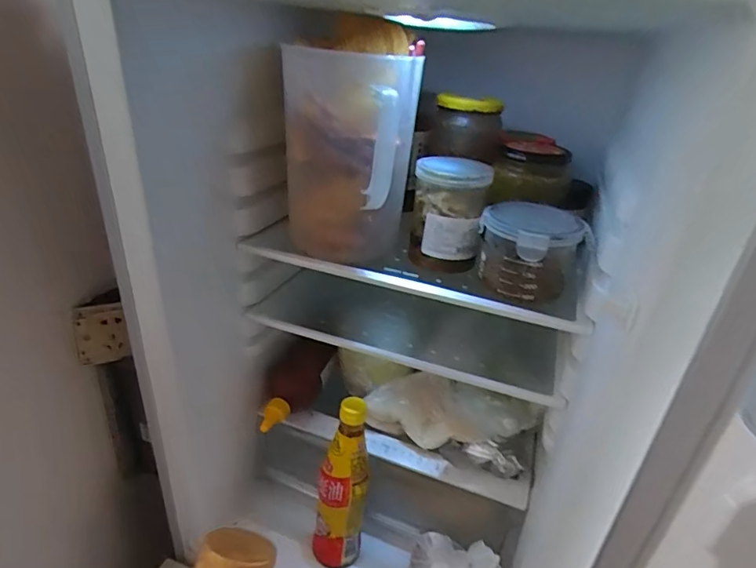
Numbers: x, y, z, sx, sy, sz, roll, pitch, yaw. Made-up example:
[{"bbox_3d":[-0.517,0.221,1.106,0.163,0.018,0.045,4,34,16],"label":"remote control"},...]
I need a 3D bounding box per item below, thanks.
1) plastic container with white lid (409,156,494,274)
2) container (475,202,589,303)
[{"bbox_3d":[0.080,-0.082,0.546,0.078,0.123,0.068,6,28,4],"label":"plastic container with white lid"},{"bbox_3d":[0.165,-0.036,0.506,0.091,0.080,0.086,3,28,-2],"label":"container"}]

